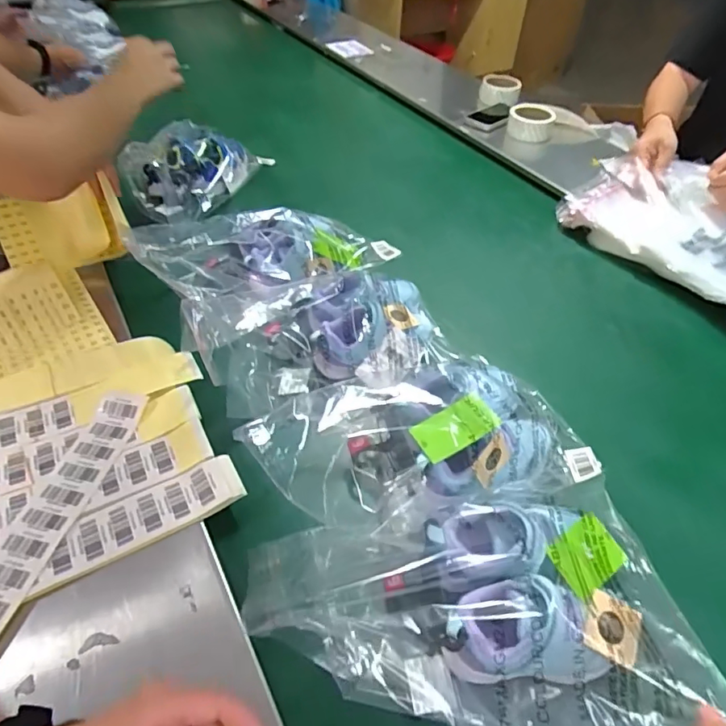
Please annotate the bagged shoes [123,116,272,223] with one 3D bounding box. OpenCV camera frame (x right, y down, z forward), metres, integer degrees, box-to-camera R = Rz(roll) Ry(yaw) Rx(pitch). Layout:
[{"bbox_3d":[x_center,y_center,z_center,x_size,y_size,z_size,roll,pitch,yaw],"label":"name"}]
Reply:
[{"bbox_3d":[-0.301,-0.367,0.933,0.134,0.127,0.276,23,50,20],"label":"bagged shoes"}]

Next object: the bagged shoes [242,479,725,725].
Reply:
[{"bbox_3d":[0.089,0.203,0.407,0.331,0.072,0.203,-7,46,-8],"label":"bagged shoes"}]

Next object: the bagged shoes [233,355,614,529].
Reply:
[{"bbox_3d":[0.053,0.073,0.501,0.310,0.085,0.137,-8,46,-8],"label":"bagged shoes"}]

